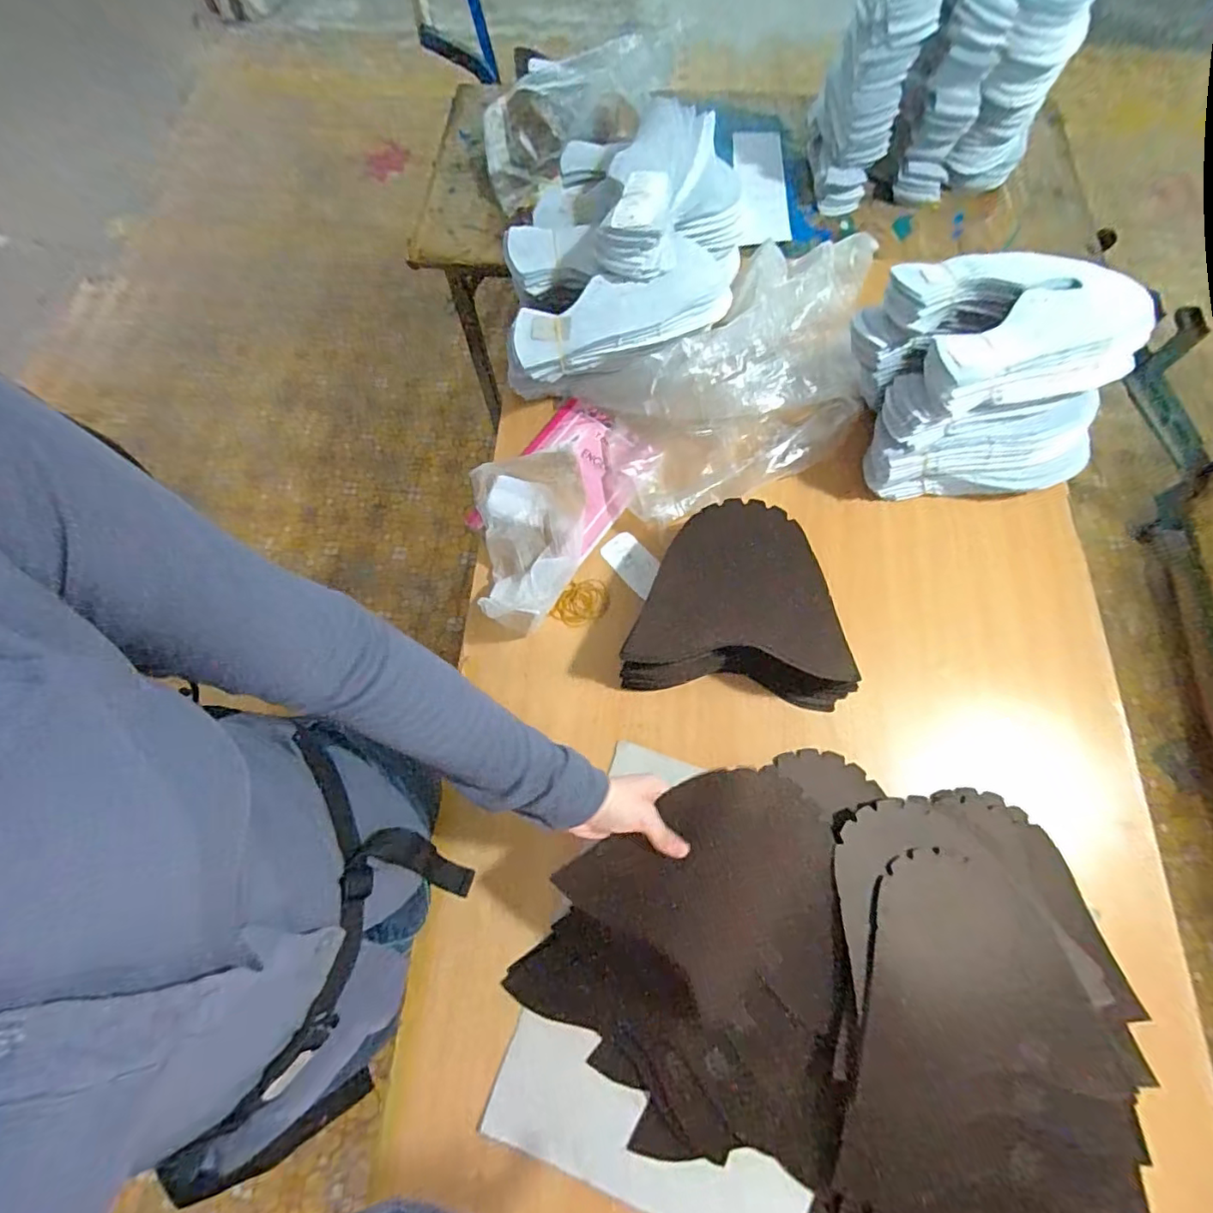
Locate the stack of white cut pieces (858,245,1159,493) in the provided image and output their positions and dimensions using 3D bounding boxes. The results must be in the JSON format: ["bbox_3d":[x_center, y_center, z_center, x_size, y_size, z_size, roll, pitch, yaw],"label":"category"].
[{"bbox_3d":[0.472,-0.287,0.721,0.276,0.211,0.220,-2,69,1],"label":"stack of white cut pieces"}]

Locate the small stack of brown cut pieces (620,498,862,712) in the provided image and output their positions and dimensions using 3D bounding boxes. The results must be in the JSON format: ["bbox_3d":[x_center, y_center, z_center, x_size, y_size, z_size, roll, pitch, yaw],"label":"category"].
[{"bbox_3d":[0.162,-0.008,0.691,0.260,0.086,0.223,6,69,4],"label":"small stack of brown cut pieces"}]

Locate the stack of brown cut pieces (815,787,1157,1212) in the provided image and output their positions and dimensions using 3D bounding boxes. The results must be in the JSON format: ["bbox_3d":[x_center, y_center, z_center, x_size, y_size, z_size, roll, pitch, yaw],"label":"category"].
[{"bbox_3d":[0.351,0.404,0.535,0.266,0.036,0.426,10,69,5],"label":"stack of brown cut pieces"}]

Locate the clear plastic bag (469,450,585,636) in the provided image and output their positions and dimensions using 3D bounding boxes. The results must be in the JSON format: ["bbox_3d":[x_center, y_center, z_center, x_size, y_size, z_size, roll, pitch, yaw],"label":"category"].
[{"bbox_3d":[-0.095,-0.096,0.750,0.141,0.099,0.250,-9,69,-2],"label":"clear plastic bag"}]

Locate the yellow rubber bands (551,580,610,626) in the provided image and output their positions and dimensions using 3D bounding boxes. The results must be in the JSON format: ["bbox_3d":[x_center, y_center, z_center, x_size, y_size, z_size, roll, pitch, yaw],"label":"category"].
[{"bbox_3d":[-0.034,-0.005,0.760,0.076,0.010,0.062,-9,69,-2],"label":"yellow rubber bands"}]

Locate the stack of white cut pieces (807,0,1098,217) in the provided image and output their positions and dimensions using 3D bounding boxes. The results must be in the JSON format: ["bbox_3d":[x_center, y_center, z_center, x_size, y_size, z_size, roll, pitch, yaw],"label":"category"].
[{"bbox_3d":[0.506,-0.810,0.872,0.313,0.270,0.234,5,69,4],"label":"stack of white cut pieces"}]

